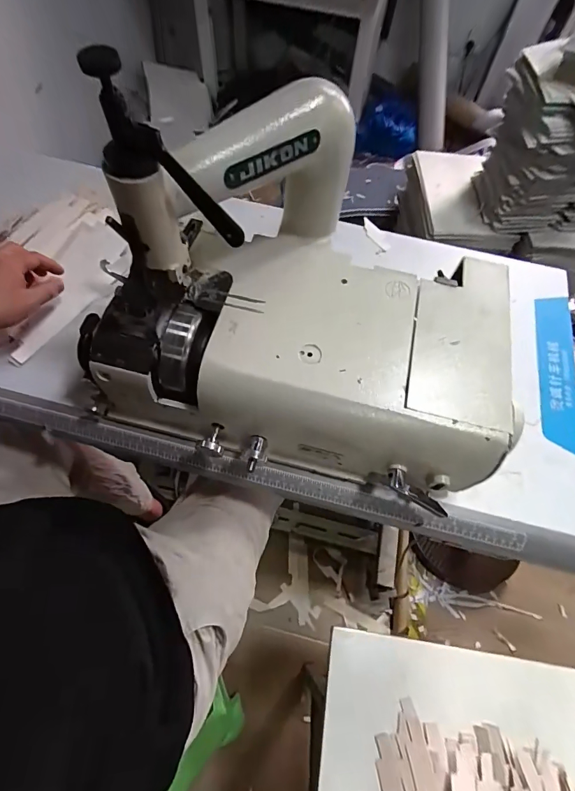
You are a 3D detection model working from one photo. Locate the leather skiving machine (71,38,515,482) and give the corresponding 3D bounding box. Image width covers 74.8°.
[{"bbox_3d":[0.030,-0.115,0.424,0.463,0.307,0.280,15,64,4],"label":"leather skiving machine"}]

